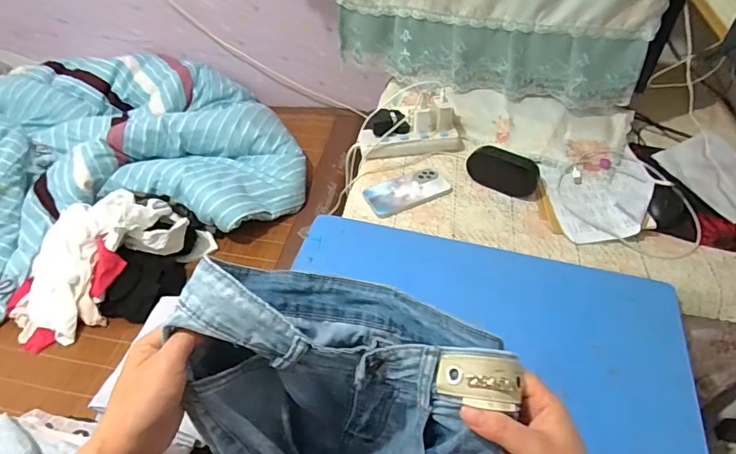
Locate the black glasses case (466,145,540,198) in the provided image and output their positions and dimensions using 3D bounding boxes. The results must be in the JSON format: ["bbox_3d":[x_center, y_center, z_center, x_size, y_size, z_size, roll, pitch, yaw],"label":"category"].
[{"bbox_3d":[0.261,-0.112,0.886,0.135,0.066,0.035,29,54,24],"label":"black glasses case"}]

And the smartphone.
[{"bbox_3d":[0.077,-0.068,0.896,0.164,0.012,0.083,-21,51,-18],"label":"smartphone"}]

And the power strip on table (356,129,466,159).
[{"bbox_3d":[0.092,-0.179,0.967,0.220,0.035,0.057,-1,47,-1],"label":"power strip on table"}]

